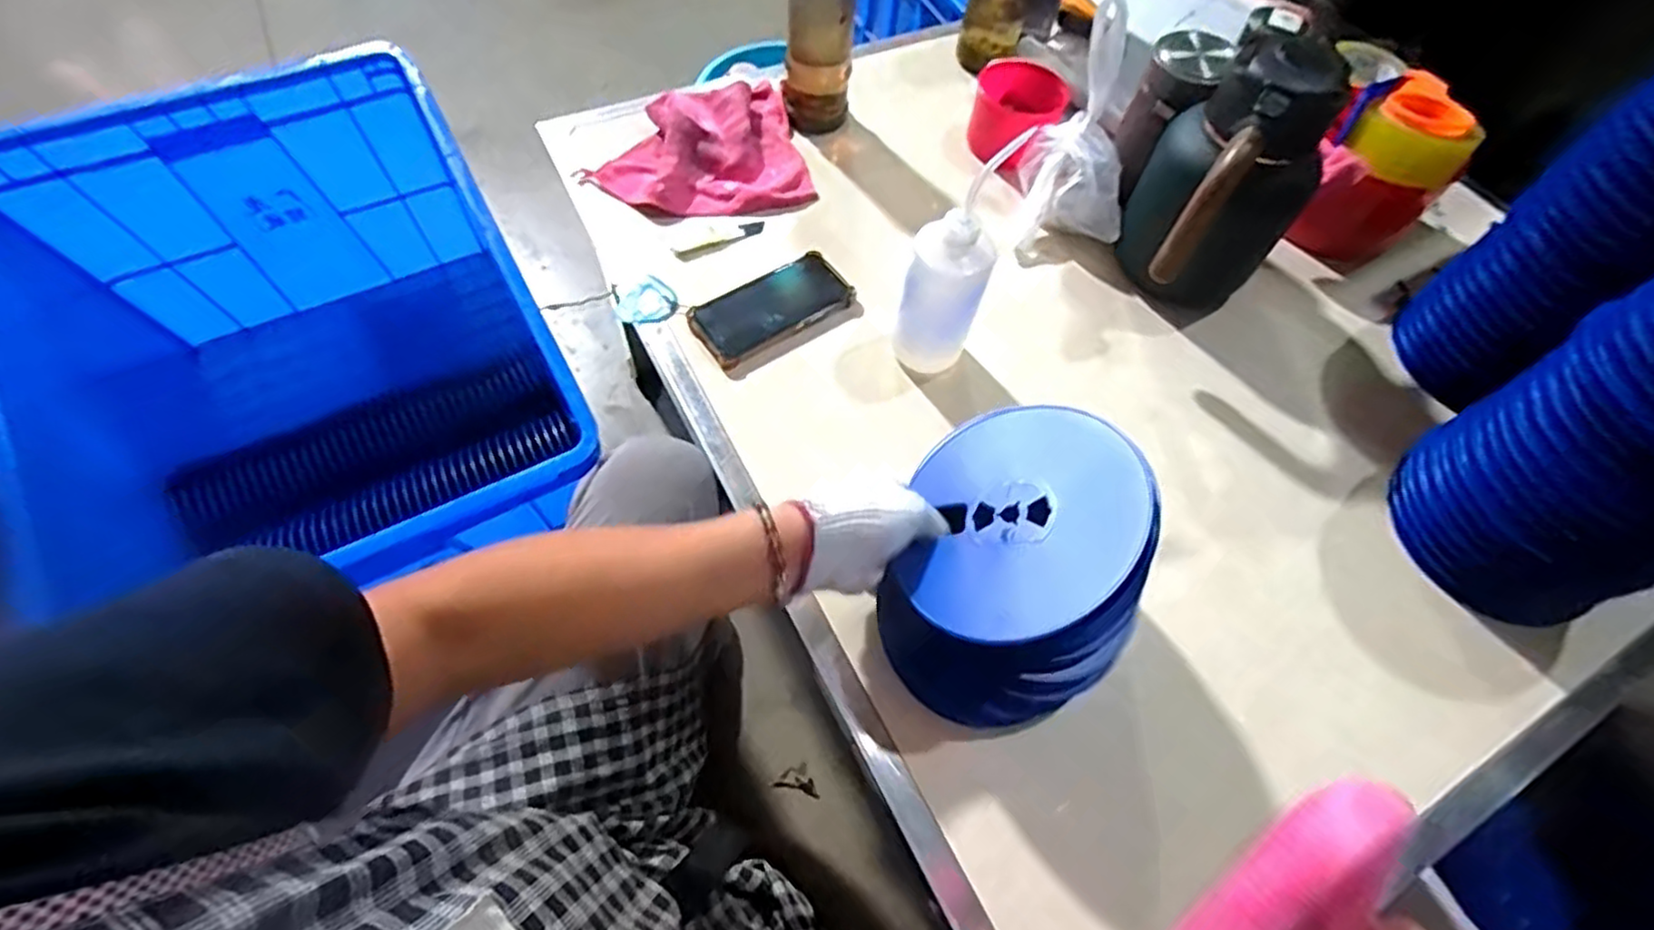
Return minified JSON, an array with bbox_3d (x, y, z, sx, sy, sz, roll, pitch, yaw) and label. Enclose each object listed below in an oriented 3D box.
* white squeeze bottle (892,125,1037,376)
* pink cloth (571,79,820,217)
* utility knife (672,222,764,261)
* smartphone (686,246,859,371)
[{"bbox_3d":[0.105,-0.167,0.605,0.071,0.199,0.070,13,60,4],"label":"white squeeze bottle"},{"bbox_3d":[-0.153,-0.363,0.797,0.247,0.045,0.192,-13,61,-11],"label":"pink cloth"},{"bbox_3d":[-0.115,-0.244,0.758,0.104,0.005,0.021,-24,64,-16],"label":"utility knife"},{"bbox_3d":[-0.057,-0.161,0.708,0.162,0.013,0.077,-32,67,-20],"label":"smartphone"}]

